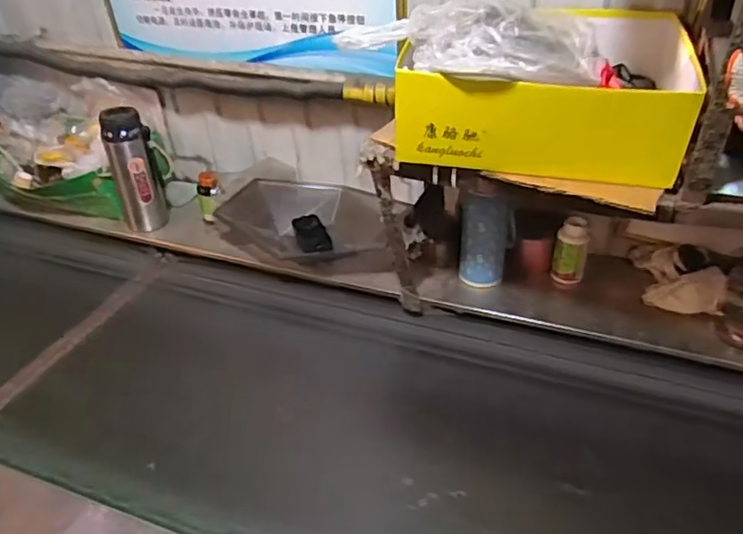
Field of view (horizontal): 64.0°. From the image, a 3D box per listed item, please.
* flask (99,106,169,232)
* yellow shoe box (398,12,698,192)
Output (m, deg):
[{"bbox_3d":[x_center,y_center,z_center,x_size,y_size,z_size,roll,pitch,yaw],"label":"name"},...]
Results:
[{"bbox_3d":[-0.440,-0.177,1.113,0.082,0.231,0.065,-18,39,-19],"label":"flask"},{"bbox_3d":[0.220,-0.233,0.773,0.323,0.121,0.294,8,38,15],"label":"yellow shoe box"}]

